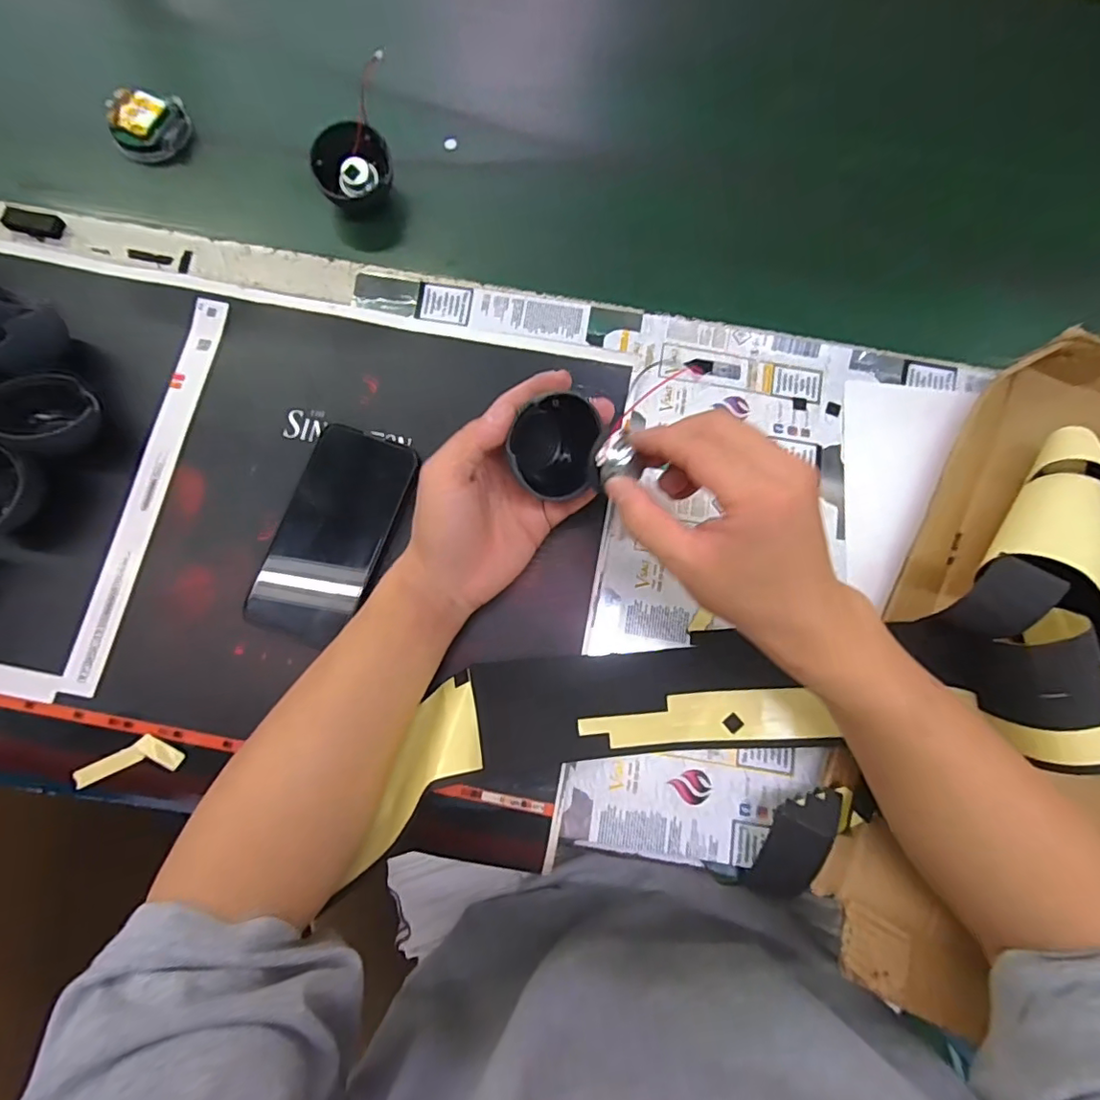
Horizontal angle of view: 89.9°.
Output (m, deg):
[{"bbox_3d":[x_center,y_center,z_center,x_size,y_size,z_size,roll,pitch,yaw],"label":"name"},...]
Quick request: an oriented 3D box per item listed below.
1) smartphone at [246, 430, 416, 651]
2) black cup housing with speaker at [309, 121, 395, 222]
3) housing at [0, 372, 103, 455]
[{"bbox_3d":[-0.146,-0.011,0.377,0.074,0.011,0.148,17,79,2],"label":"smartphone"},{"bbox_3d":[-0.156,-0.300,0.432,0.057,0.037,0.047,-35,82,-7],"label":"black cup housing with speaker"},{"bbox_3d":[-0.339,-0.088,0.373,0.053,0.036,0.061,35,56,-10],"label":"housing"}]

